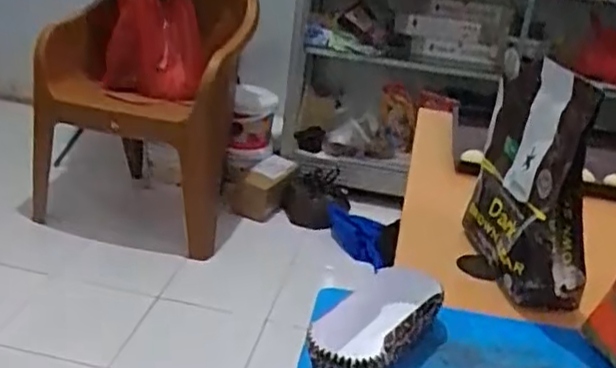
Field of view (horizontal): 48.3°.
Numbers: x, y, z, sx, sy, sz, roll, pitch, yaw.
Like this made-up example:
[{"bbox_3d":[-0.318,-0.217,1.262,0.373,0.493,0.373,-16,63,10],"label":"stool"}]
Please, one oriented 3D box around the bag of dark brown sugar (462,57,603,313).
[{"bbox_3d":[0.207,-0.015,0.653,0.050,0.191,0.177,0,26,-14],"label":"bag of dark brown sugar"}]

